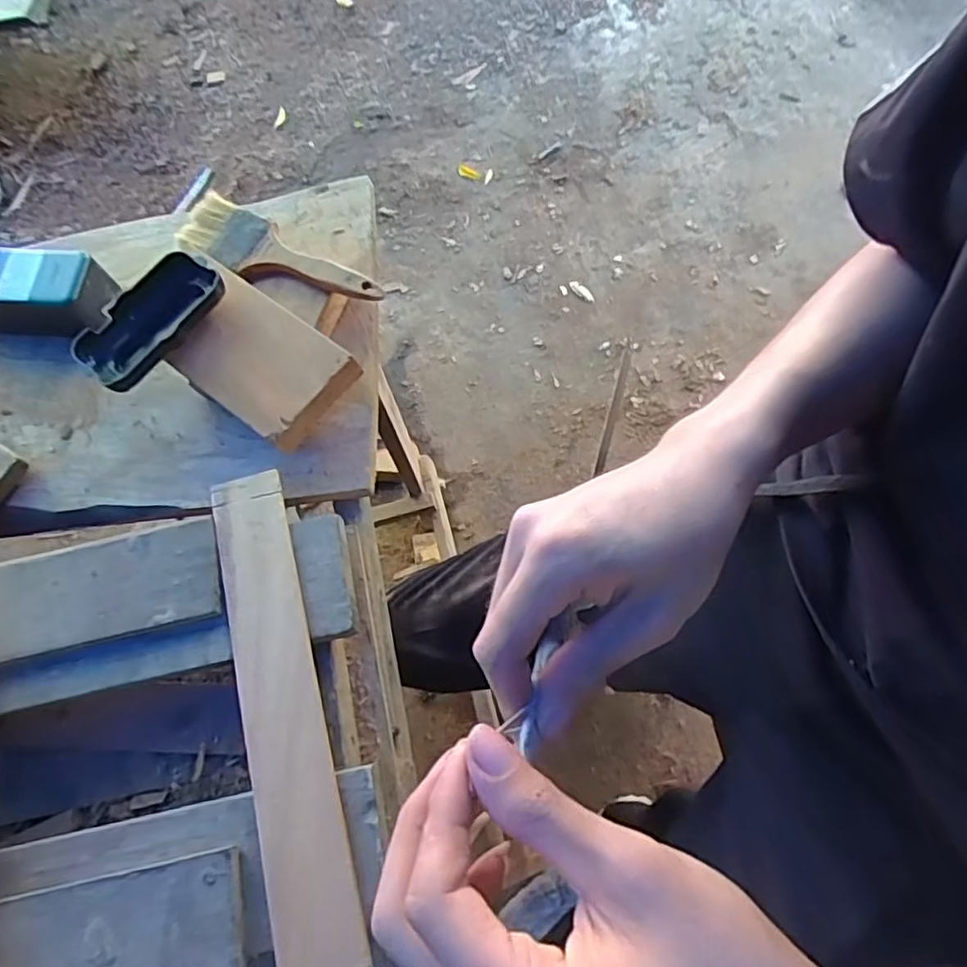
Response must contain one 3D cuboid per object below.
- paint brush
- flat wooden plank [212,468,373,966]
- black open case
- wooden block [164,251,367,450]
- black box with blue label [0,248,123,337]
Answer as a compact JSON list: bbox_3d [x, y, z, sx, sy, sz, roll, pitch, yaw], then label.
[{"bbox_3d":[-0.169,-0.177,0.513,0.178,0.012,0.052,33,72,13],"label":"paint brush"},{"bbox_3d":[-0.121,0.127,0.385,0.046,0.010,0.293,-16,69,-5],"label":"flat wooden plank"},{"bbox_3d":[-0.236,-0.114,0.457,0.053,0.028,0.104,34,72,13],"label":"black open case"},{"bbox_3d":[-0.164,-0.092,0.467,0.127,0.027,0.084,35,73,13],"label":"wooden block"},{"bbox_3d":[-0.372,-0.156,0.528,0.132,0.055,0.059,8,71,8],"label":"black box with blue label"}]

